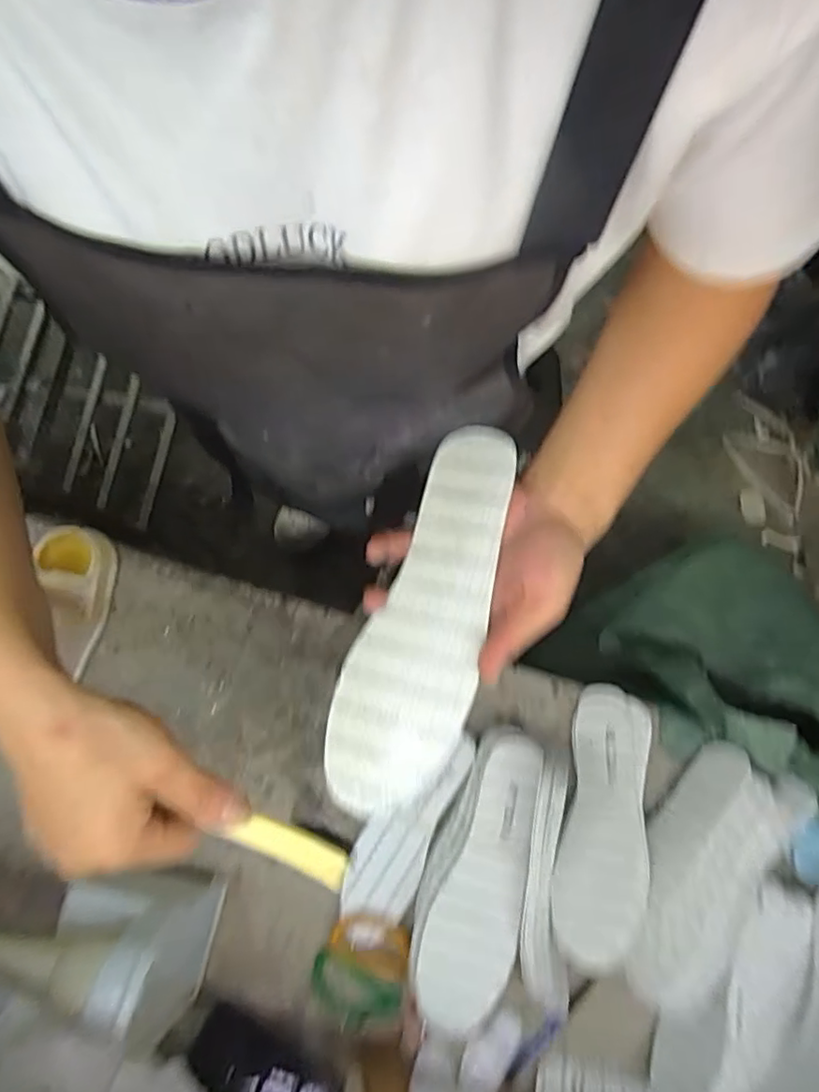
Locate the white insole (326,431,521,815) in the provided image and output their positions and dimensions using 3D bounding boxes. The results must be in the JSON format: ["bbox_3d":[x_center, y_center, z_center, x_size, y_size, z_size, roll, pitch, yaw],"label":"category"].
[{"bbox_3d":[0.012,0.039,0.375,0.074,0.025,0.243,18,78,3],"label":"white insole"}]

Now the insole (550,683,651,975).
[{"bbox_3d":[0.208,0.290,0.640,0.090,0.019,0.270,3,69,30],"label":"insole"}]

